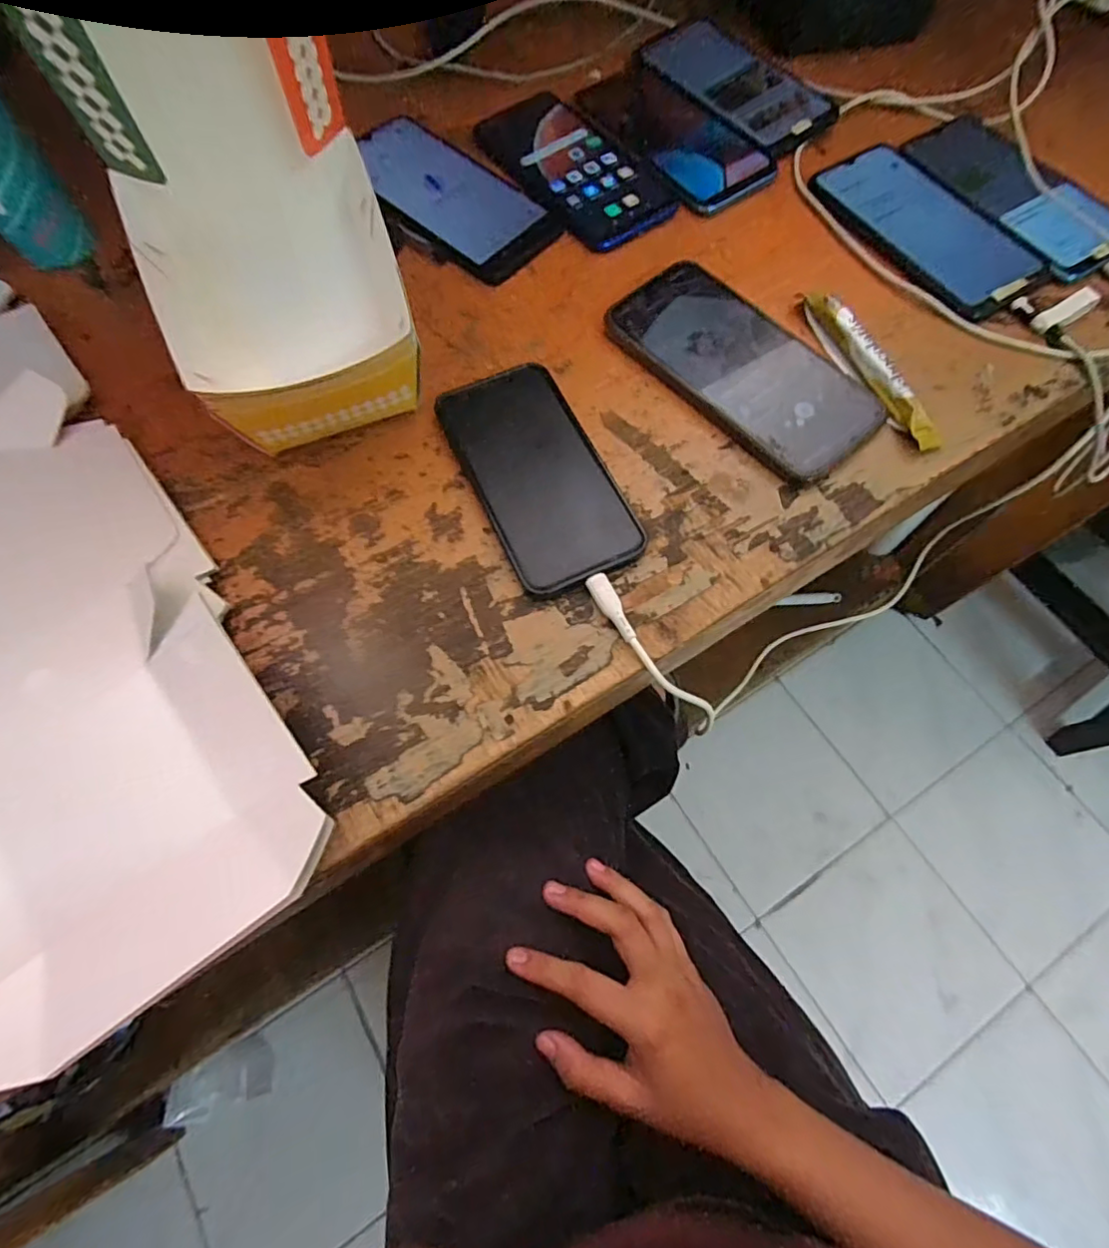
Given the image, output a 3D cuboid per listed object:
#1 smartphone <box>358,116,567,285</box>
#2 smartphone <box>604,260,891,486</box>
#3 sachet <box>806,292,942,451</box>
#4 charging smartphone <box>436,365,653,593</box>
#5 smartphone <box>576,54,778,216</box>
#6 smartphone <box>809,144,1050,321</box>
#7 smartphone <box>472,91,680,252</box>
[{"bbox_3d":[-0.080,-0.313,0.426,0.079,0.008,0.177,-42,76,-14],"label":"smartphone"},{"bbox_3d":[0.114,-0.161,0.359,0.077,0.010,0.170,-38,75,-13],"label":"smartphone"},{"bbox_3d":[0.191,-0.157,0.355,0.020,0.013,0.123,-27,73,-10],"label":"sachet"},{"bbox_3d":[-0.008,-0.084,0.331,0.073,0.012,0.137,-24,72,-9],"label":"charging smartphone"},{"bbox_3d":[0.088,-0.375,0.444,0.072,0.013,0.175,-30,73,-11],"label":"smartphone"},{"bbox_3d":[0.253,-0.273,0.396,0.082,0.013,0.159,-34,74,-12],"label":"smartphone"},{"bbox_3d":[0.011,-0.337,0.431,0.078,0.014,0.171,-32,74,-12],"label":"smartphone"}]

